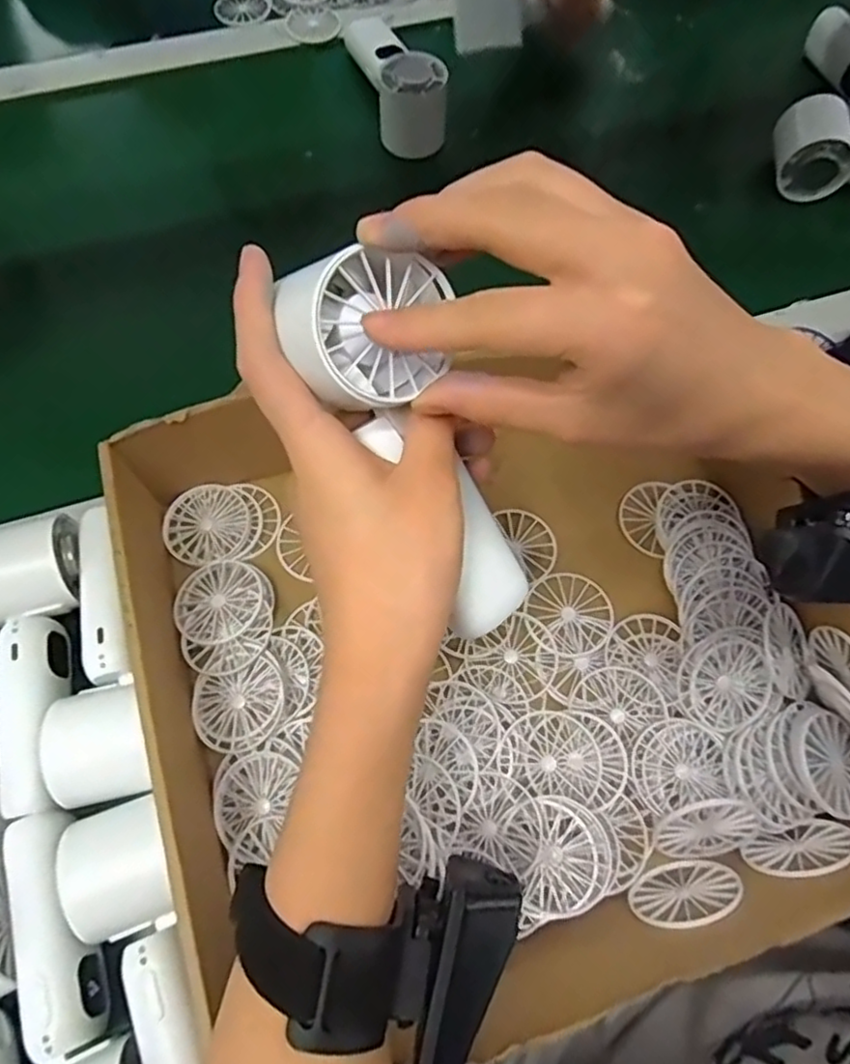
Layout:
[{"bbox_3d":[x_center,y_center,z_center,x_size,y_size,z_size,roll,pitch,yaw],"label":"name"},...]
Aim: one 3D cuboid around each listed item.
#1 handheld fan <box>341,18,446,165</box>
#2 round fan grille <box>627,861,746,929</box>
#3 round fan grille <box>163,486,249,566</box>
[{"bbox_3d":[-0.026,-0.394,0.553,0.051,0.052,0.148,-14,69,-7],"label":"handheld fan"},{"bbox_3d":[0.122,0.168,0.306,0.049,0.047,0.004,-16,87,-21],"label":"round fan grille"},{"bbox_3d":[-0.132,-0.004,0.398,0.050,0.006,0.050,1,68,-2],"label":"round fan grille"}]

